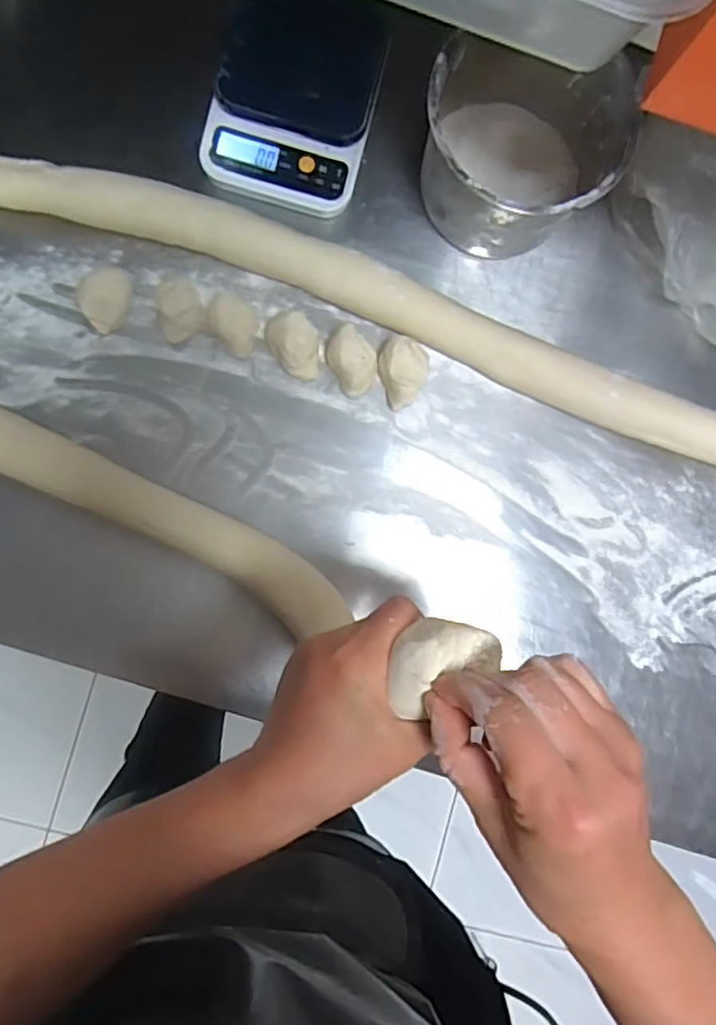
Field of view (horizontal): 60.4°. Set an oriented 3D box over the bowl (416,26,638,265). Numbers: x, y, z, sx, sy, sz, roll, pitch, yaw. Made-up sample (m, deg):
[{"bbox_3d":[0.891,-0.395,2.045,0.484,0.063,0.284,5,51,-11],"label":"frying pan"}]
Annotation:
[{"bbox_3d":[0.128,-0.292,0.515,0.152,0.113,0.132,10,85,-5],"label":"bowl"}]

